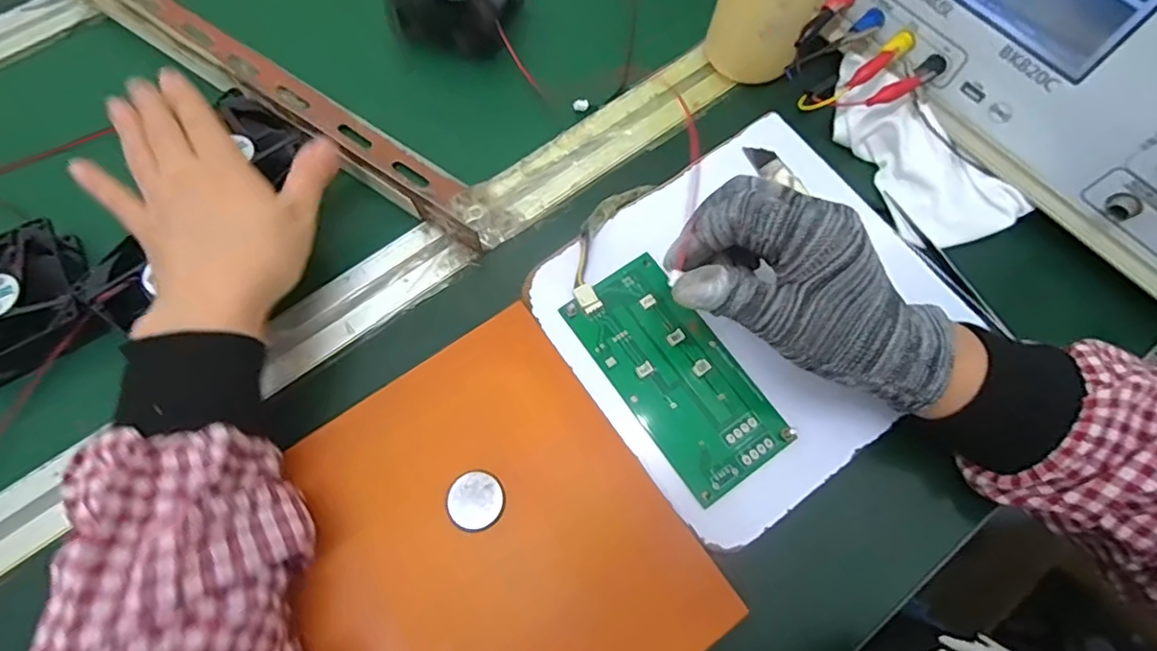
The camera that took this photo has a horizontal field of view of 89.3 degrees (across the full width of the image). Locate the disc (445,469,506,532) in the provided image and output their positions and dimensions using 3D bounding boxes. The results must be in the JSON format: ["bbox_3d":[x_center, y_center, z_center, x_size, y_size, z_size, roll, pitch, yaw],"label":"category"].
[{"bbox_3d":[-0.052,0.089,0.298,0.028,0.004,0.029,0,69,1],"label":"disc"}]

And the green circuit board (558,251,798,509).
[{"bbox_3d":[0.054,0.024,0.325,0.064,0.009,0.133,-34,72,-11],"label":"green circuit board"}]

